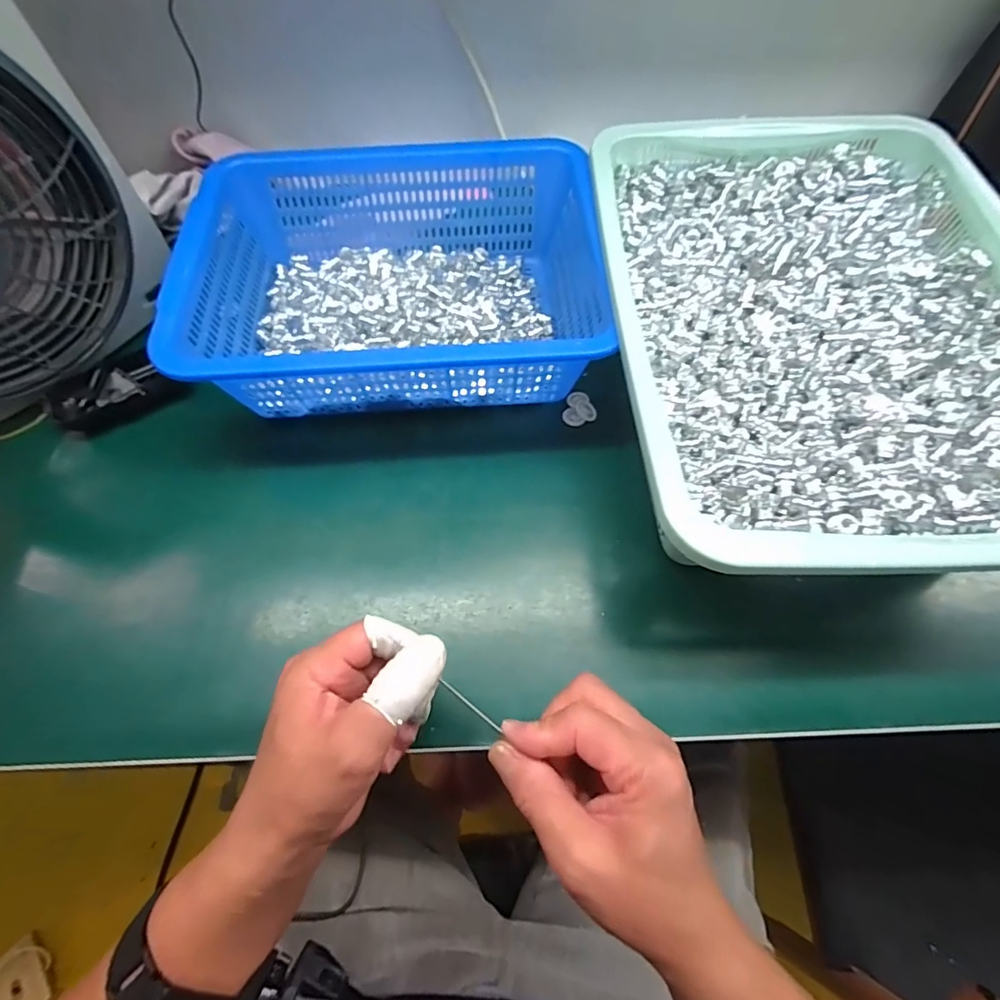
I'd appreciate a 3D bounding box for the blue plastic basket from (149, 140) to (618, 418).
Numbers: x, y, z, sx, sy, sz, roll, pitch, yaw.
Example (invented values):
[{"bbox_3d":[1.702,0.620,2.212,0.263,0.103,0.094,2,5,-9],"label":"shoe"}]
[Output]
[{"bbox_3d":[-0.087,-0.191,0.441,0.329,0.097,0.271,-4,63,-2],"label":"blue plastic basket"}]

